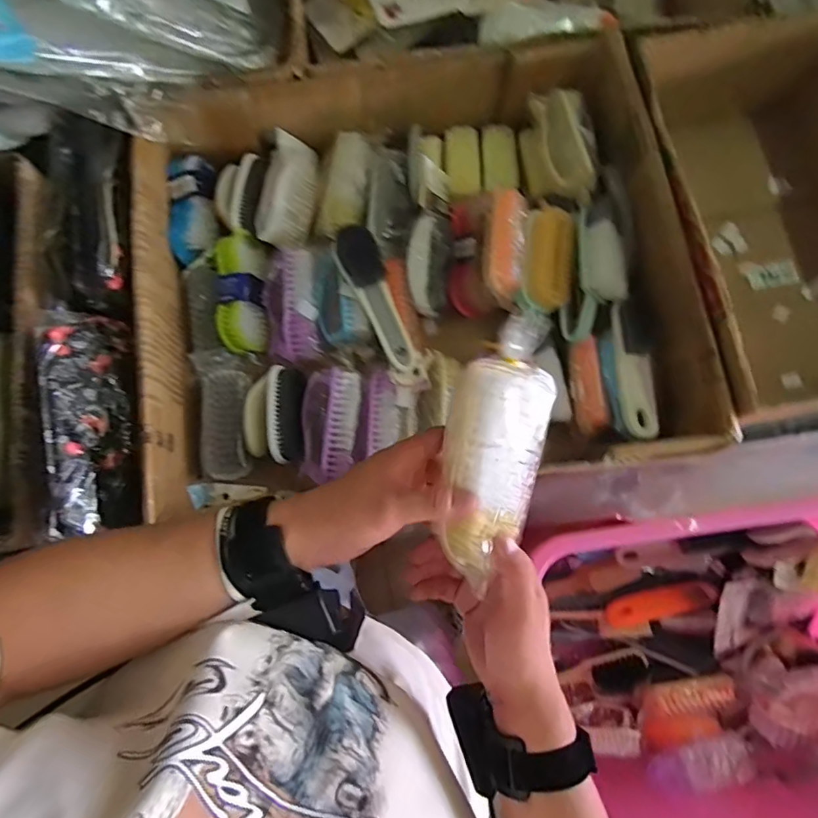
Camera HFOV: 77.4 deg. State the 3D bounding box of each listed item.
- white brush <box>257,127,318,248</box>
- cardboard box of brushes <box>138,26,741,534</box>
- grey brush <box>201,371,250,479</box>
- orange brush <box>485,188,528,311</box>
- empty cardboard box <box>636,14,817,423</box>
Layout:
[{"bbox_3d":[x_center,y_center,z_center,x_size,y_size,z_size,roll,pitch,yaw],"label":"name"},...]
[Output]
[{"bbox_3d":[-0.153,-0.275,0.653,0.057,0.041,0.137,7,79,1],"label":"white brush"},{"bbox_3d":[0.003,-0.162,0.595,0.571,0.122,0.481,-7,79,-2],"label":"cardboard box of brushes"},{"bbox_3d":[-0.214,0.016,0.601,0.047,0.031,0.130,-4,79,-1],"label":"grey brush"},{"bbox_3d":[0.108,-0.181,0.580,0.043,0.041,0.126,10,79,2],"label":"orange brush"},{"bbox_3d":[0.444,-0.215,0.625,0.325,0.191,0.435,-9,79,-2],"label":"empty cardboard box"}]

